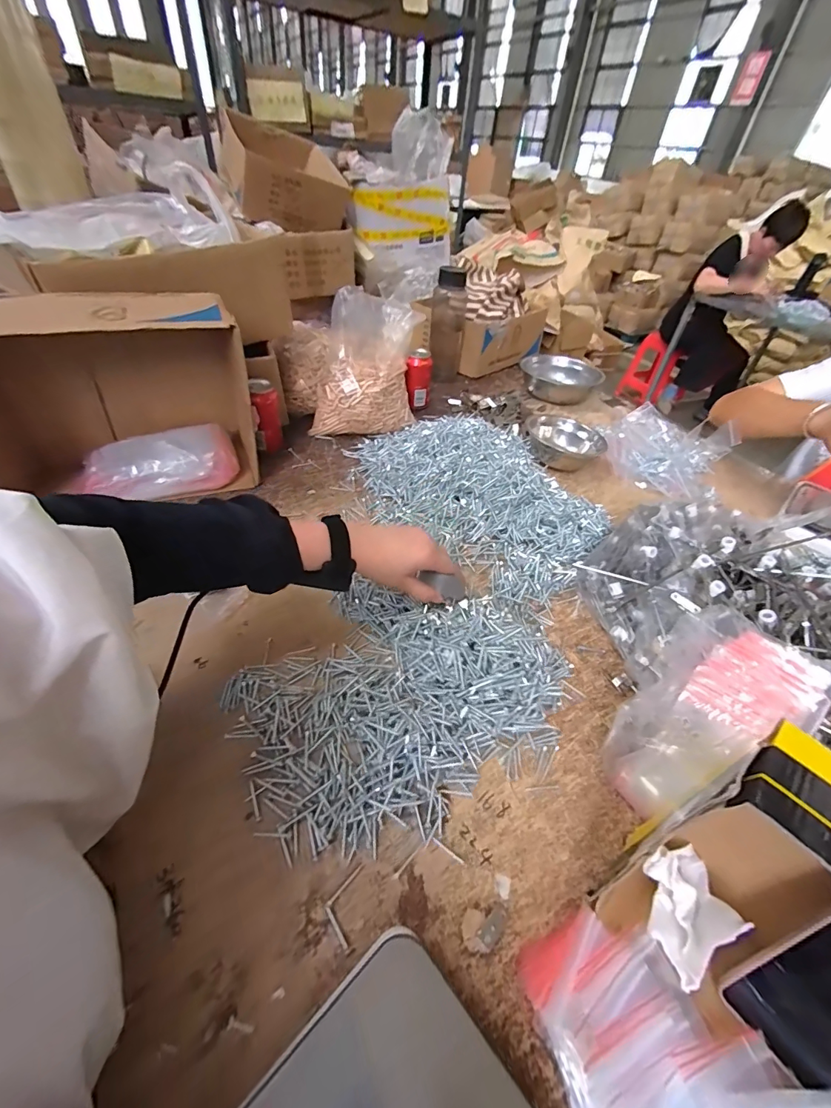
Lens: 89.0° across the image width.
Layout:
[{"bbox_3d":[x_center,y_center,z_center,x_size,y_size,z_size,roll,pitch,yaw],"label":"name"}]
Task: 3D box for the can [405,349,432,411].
[{"bbox_3d":[0.007,-0.379,0.920,0.050,0.106,0.058,7,44,1],"label":"can"}]

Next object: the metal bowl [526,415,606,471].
[{"bbox_3d":[0.291,-0.219,0.826,0.131,0.050,0.131,3,44,-3],"label":"metal bowl"}]

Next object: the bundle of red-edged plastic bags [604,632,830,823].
[{"bbox_3d":[0.265,0.148,0.388,0.210,0.045,0.092,-38,52,2],"label":"bundle of red-edged plastic bags"}]

